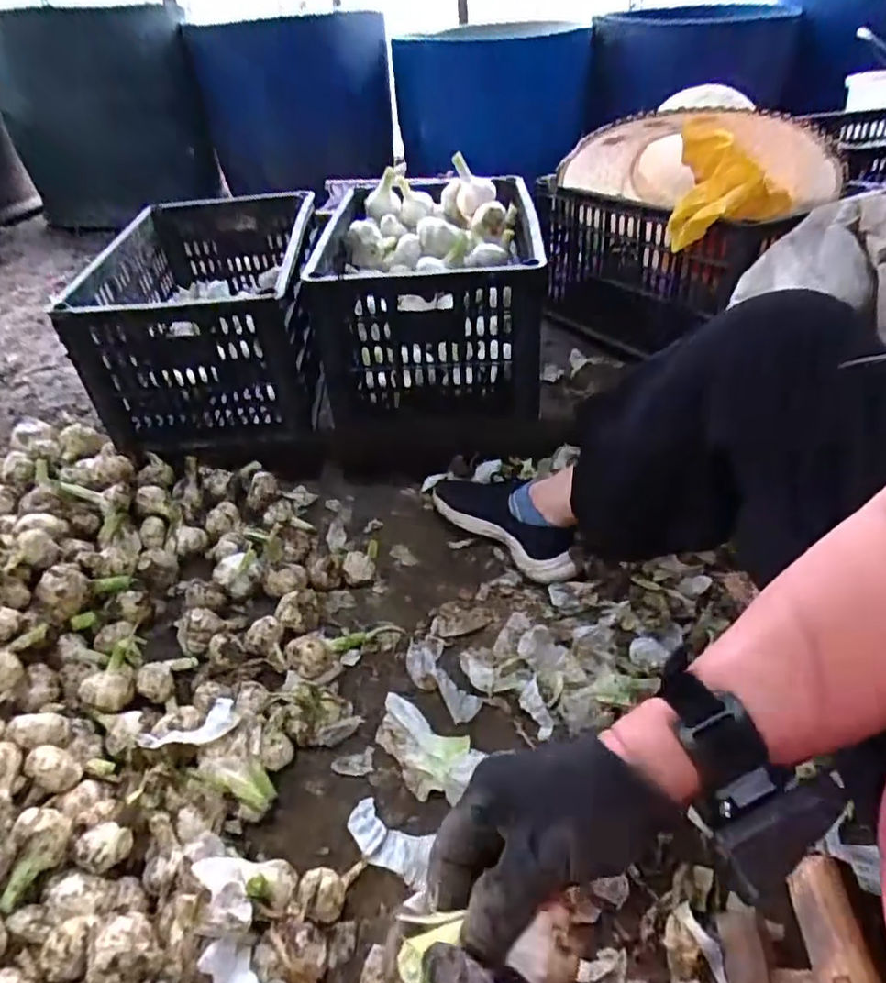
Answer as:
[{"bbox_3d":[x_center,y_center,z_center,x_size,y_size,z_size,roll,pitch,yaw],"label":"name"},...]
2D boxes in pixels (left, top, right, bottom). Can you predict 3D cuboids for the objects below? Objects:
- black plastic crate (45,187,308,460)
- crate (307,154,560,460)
[{"bbox_3d":[-0.356,-0.287,1.003,0.308,0.227,0.429,-8,41,-2],"label":"black plastic crate"},{"bbox_3d":[-0.015,-0.288,0.986,0.333,0.286,0.398,-2,41,4],"label":"crate"}]

